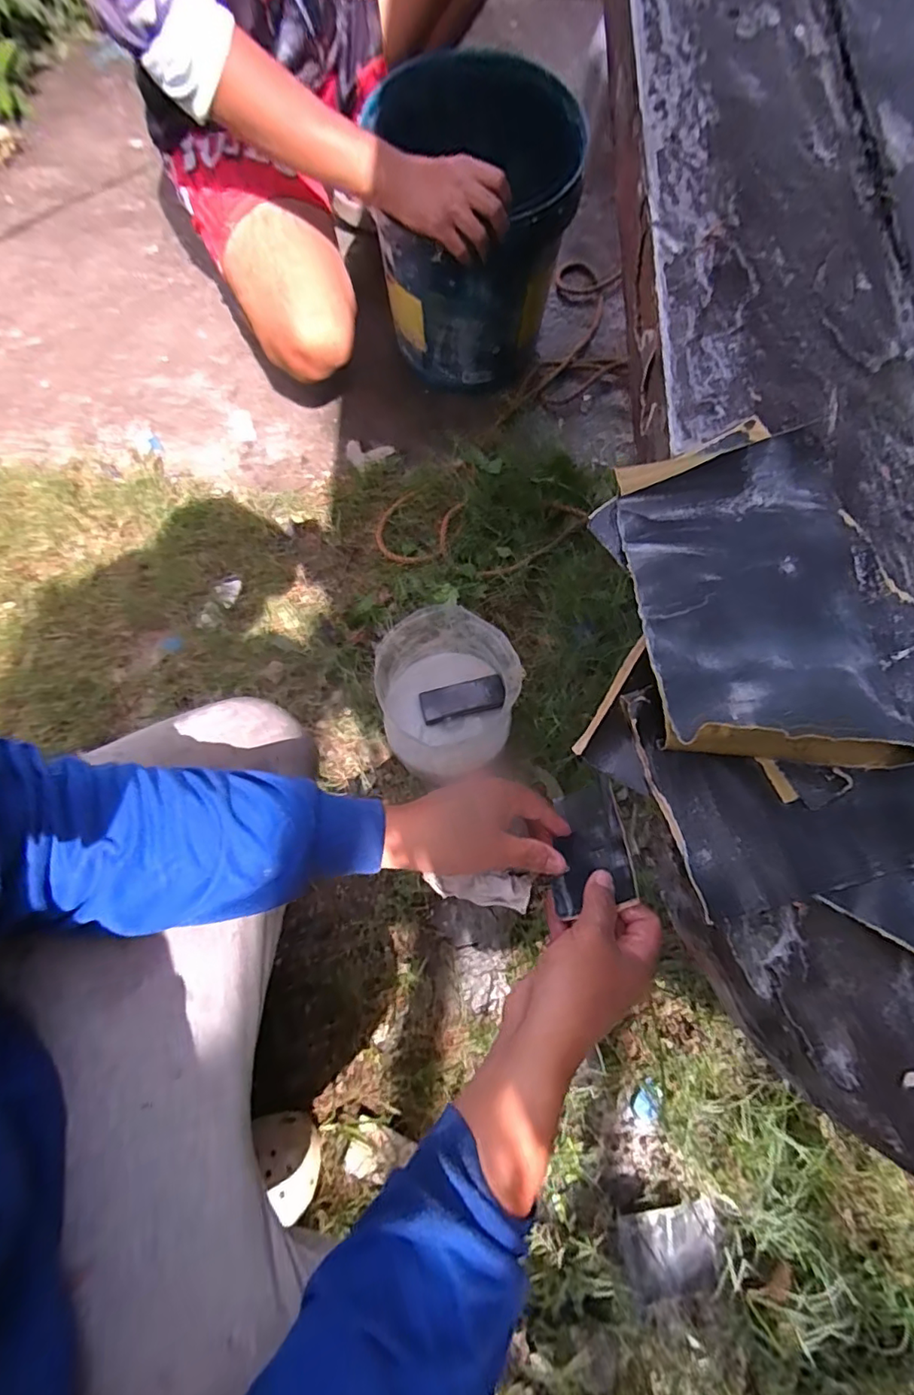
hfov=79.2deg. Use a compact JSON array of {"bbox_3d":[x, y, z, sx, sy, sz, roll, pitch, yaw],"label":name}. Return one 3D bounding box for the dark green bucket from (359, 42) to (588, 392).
[{"bbox_3d":[0.022,-0.689,0.880,0.291,0.353,0.294,0,68,-1],"label":"dark green bucket"}]

